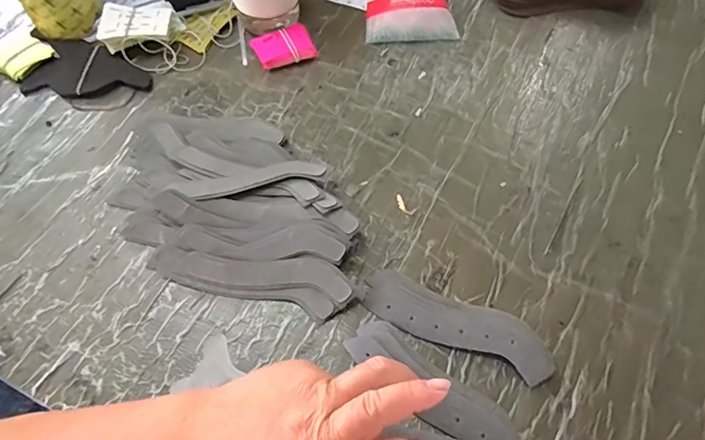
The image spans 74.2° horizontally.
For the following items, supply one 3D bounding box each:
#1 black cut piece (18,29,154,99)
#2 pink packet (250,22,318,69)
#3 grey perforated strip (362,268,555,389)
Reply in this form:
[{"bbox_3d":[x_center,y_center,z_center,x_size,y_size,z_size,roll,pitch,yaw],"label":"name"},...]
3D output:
[{"bbox_3d":[-0.326,-0.181,0.564,0.169,0.010,0.087,14,64,5],"label":"black cut piece"},{"bbox_3d":[-0.084,-0.212,0.575,0.069,0.023,0.046,-22,64,-11],"label":"pink packet"},{"bbox_3d":[0.094,0.091,0.420,0.170,0.013,0.052,22,64,11],"label":"grey perforated strip"}]

